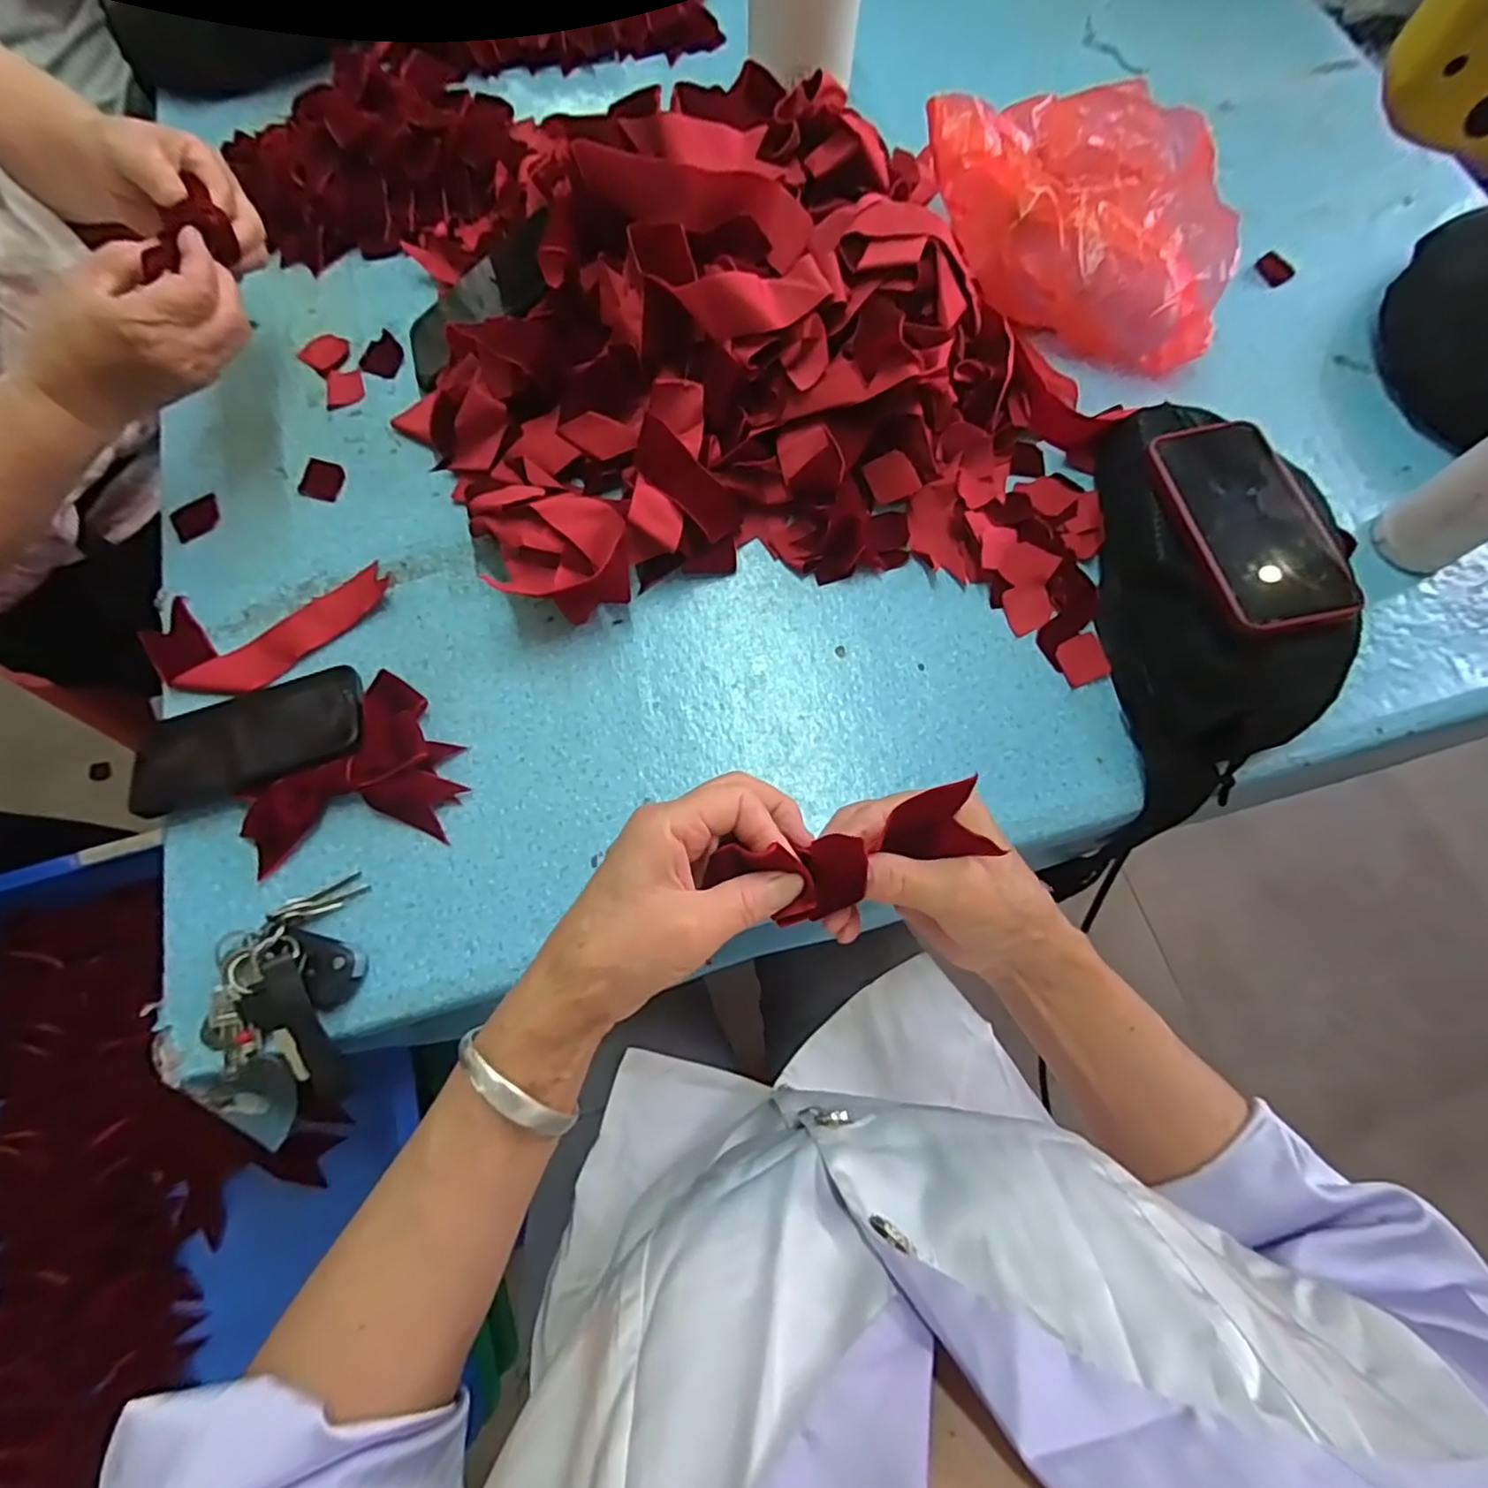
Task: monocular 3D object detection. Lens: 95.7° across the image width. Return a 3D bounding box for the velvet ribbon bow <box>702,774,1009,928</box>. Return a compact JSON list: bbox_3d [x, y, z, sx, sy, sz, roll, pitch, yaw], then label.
[{"bbox_3d":[0.052,0.053,0.316,0.131,0.024,0.040,-15,73,-9],"label":"velvet ribbon bow"}]

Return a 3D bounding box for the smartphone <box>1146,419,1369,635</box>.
[{"bbox_3d":[0.334,-0.145,0.442,0.082,0.014,0.156,-12,70,2],"label":"smartphone"}]

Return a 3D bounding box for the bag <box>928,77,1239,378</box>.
[{"bbox_3d":[0.293,-0.439,0.567,0.207,0.088,0.264,-22,74,-7],"label":"bag"}]

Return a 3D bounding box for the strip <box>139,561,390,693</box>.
[{"bbox_3d":[-0.348,-0.079,0.489,0.171,0.013,0.082,-12,73,-4],"label":"strip"}]

